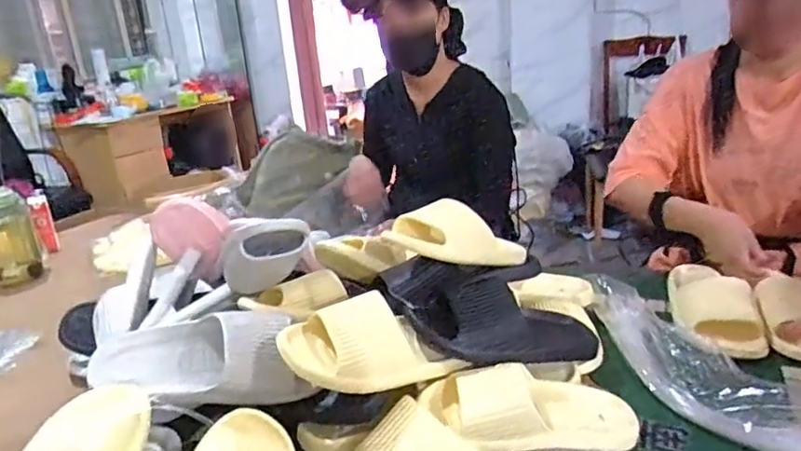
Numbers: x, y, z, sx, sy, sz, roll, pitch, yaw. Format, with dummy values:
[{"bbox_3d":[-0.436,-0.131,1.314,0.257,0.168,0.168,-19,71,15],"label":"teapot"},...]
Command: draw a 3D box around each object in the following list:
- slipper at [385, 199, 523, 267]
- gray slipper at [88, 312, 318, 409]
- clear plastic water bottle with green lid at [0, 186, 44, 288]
[{"bbox_3d":[0.094,0.014,0.765,0.221,0.067,0.087,13,12,-22],"label":"slipper"},{"bbox_3d":[-0.228,0.155,0.667,0.245,0.082,0.099,-5,19,1],"label":"gray slipper"},{"bbox_3d":[-0.858,0.019,1.251,0.117,0.212,0.088,-17,22,-31],"label":"clear plastic water bottle with green lid"}]

